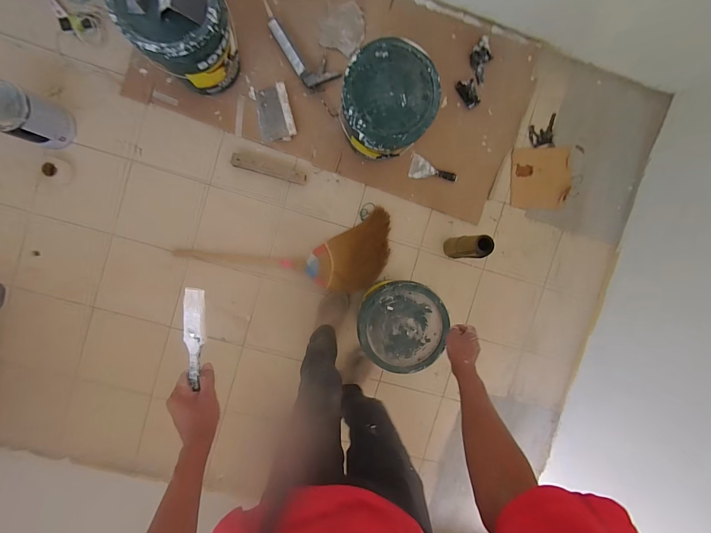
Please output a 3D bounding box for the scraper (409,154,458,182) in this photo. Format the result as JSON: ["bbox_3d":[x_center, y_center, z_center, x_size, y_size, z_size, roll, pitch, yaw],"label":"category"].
[{"bbox_3d":[0.343,-0.419,1.395,0.212,0.024,0.094,10,95,-6],"label":"scraper"}]

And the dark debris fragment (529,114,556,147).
[{"bbox_3d":[0.855,-0.621,1.455,0.112,0.028,0.148,2,94,-6],"label":"dark debris fragment"}]

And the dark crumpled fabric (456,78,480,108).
[{"bbox_3d":[0.491,-0.750,1.381,0.081,0.019,0.121,-29,98,-1],"label":"dark crumpled fabric"}]

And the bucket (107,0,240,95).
[{"bbox_3d":[-0.565,-0.795,1.072,0.288,0.356,0.297,0,95,-6],"label":"bucket"}]

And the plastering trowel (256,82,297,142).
[{"bbox_3d":[-0.330,-0.626,1.305,0.147,0.042,0.217,-10,97,-4],"label":"plastering trowel"}]

